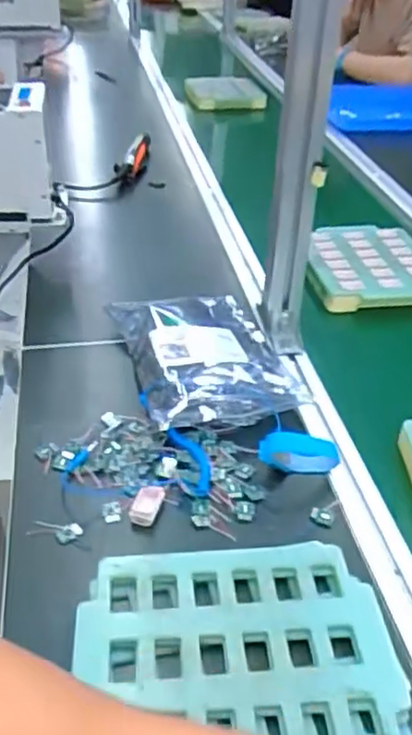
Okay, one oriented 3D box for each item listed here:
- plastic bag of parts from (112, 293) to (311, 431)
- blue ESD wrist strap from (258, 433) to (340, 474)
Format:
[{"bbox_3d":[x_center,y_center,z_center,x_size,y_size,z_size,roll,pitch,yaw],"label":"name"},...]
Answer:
[{"bbox_3d":[-0.004,-0.025,0.777,0.170,0.040,0.254,-10,38,-14],"label":"plastic bag of parts"},{"bbox_3d":[0.089,0.081,0.633,0.076,0.046,0.016,-1,37,-2],"label":"blue ESD wrist strap"}]

